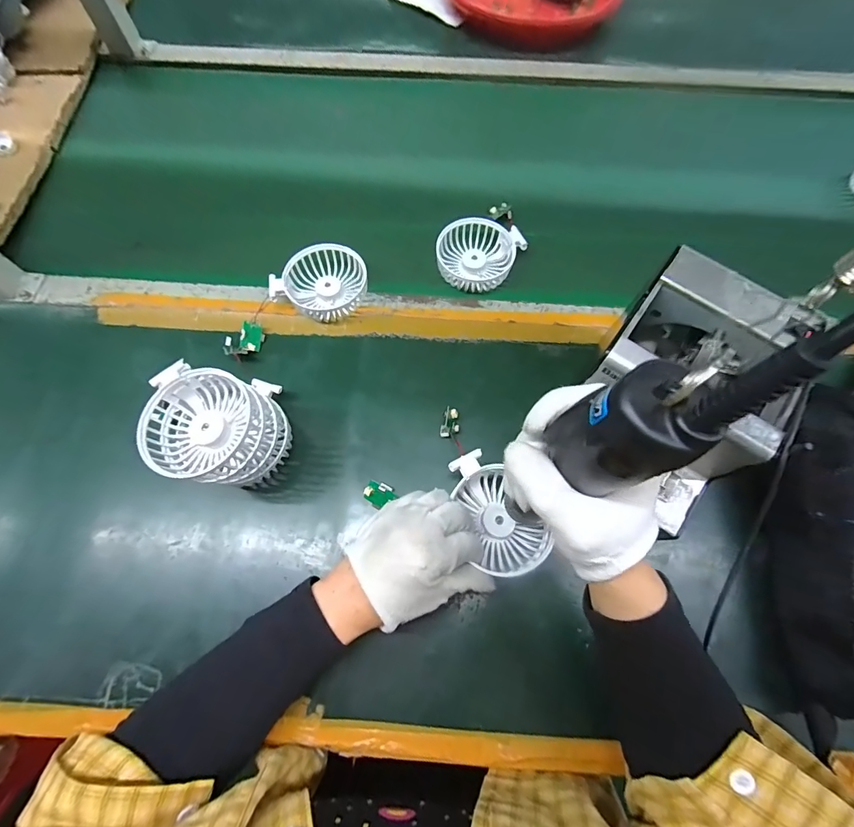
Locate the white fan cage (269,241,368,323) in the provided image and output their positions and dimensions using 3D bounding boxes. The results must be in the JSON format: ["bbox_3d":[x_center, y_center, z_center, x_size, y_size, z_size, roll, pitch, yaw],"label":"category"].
[{"bbox_3d":[-0.114,-0.147,0.471,0.089,0.033,0.084,22,72,10],"label":"white fan cage"}]

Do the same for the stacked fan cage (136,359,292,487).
[{"bbox_3d":[-0.180,0.015,0.380,0.092,0.103,0.104,1,70,0],"label":"stacked fan cage"}]

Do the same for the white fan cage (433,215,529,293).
[{"bbox_3d":[0.059,-0.186,0.488,0.092,0.024,0.084,19,72,9],"label":"white fan cage"}]

